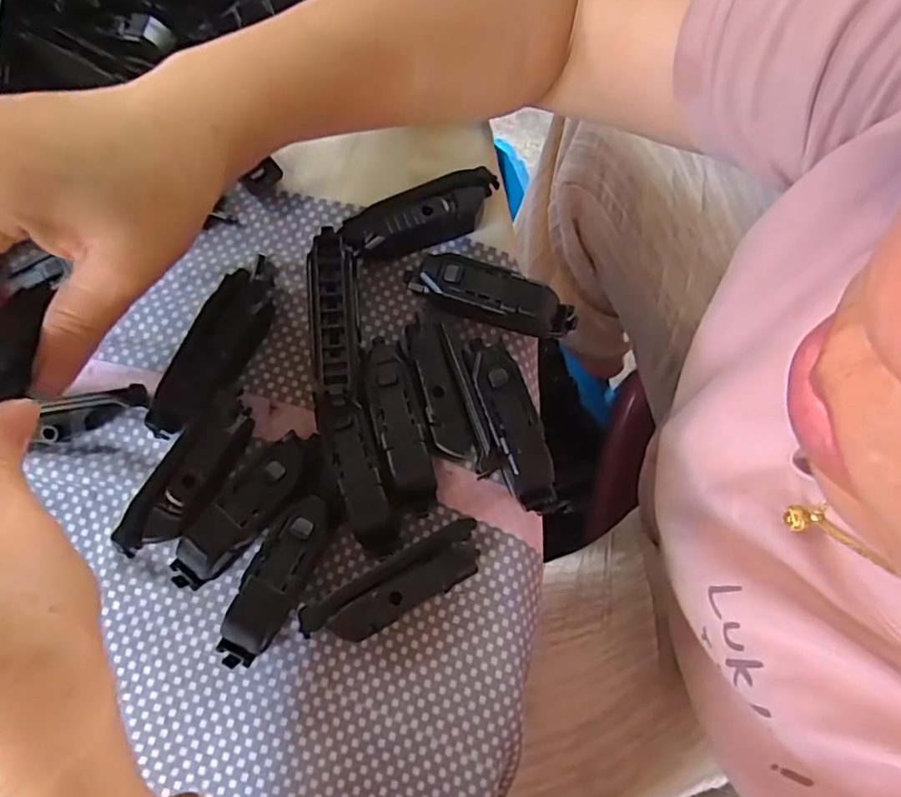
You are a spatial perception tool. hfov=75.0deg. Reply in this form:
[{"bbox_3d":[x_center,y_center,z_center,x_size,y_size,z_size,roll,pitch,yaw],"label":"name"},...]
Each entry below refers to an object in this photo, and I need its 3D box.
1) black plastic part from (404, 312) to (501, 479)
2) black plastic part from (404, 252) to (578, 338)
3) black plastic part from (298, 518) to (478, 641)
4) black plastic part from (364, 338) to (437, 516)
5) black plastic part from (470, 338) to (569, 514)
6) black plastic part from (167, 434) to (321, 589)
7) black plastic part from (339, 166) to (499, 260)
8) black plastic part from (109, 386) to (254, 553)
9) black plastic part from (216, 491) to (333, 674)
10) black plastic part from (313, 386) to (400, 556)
[{"bbox_3d":[-0.003,-0.003,0.261,0.022,0.022,0.080,-18,78,-5],"label":"black plastic part"},{"bbox_3d":[0.018,-0.046,0.271,0.078,0.023,0.022,14,77,2],"label":"black plastic part"},{"bbox_3d":[-0.023,0.078,0.243,0.078,0.022,0.022,-29,79,-7],"label":"black plastic part"},{"bbox_3d":[-0.023,0.011,0.257,0.020,0.024,0.078,-14,78,-4],"label":"black plastic part"},{"bbox_3d":[0.026,0.011,0.259,0.021,0.023,0.080,-17,78,-5],"label":"black plastic part"},{"bbox_3d":[-0.085,0.047,0.248,0.023,0.022,0.077,39,80,7],"label":"black plastic part"},{"bbox_3d":[-0.011,-0.086,0.280,0.077,0.021,0.027,-29,79,-7],"label":"black plastic part"},{"bbox_3d":[-0.108,0.035,0.251,0.027,0.020,0.075,35,79,7],"label":"black plastic part"},{"bbox_3d":[-0.071,0.075,0.242,0.021,0.022,0.072,22,78,4],"label":"black plastic part"},{"bbox_3d":[-0.039,0.032,0.250,0.019,0.028,0.069,-18,78,-5],"label":"black plastic part"}]

